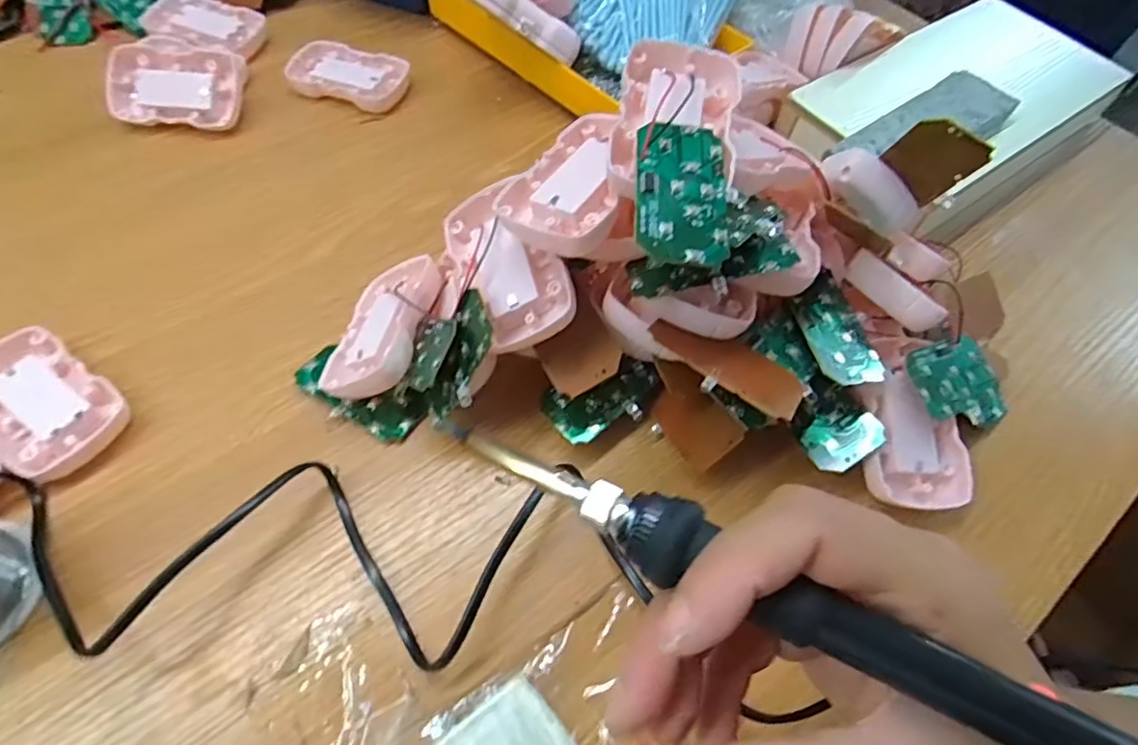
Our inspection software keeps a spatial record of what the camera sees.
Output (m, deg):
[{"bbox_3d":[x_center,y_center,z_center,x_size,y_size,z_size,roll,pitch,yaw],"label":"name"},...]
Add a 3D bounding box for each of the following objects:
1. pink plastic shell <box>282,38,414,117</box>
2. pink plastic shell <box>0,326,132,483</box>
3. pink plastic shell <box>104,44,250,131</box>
[{"bbox_3d":[-0.173,-0.232,0.476,0.090,0.014,0.055,18,59,6],"label":"pink plastic shell"},{"bbox_3d":[-0.274,0.014,0.313,0.090,0.013,0.054,36,63,16],"label":"pink plastic shell"},{"bbox_3d":[-0.284,-0.207,0.447,0.094,0.019,0.056,2,90,-4],"label":"pink plastic shell"}]

